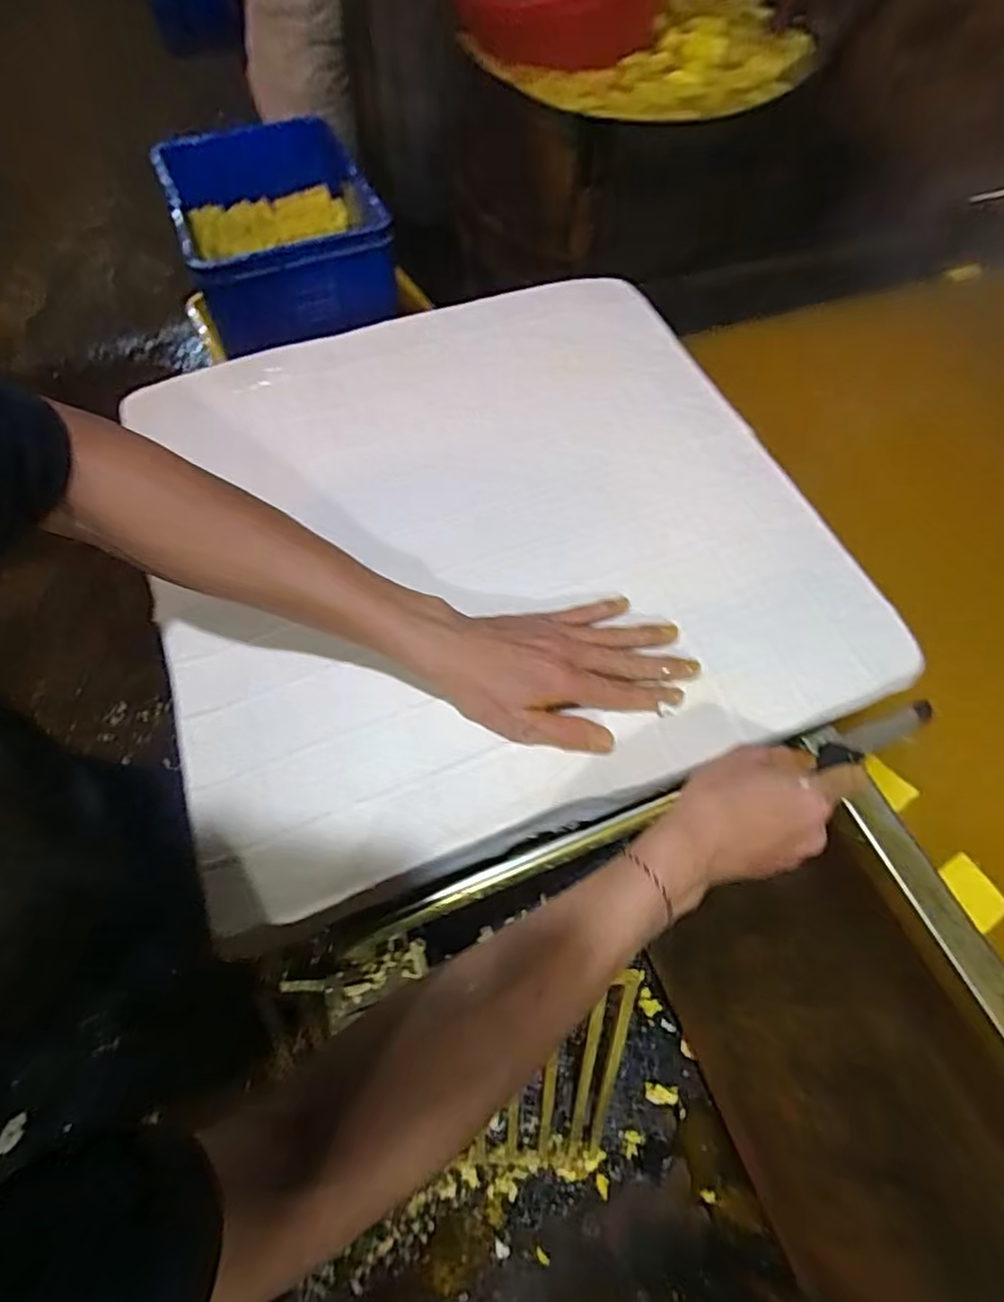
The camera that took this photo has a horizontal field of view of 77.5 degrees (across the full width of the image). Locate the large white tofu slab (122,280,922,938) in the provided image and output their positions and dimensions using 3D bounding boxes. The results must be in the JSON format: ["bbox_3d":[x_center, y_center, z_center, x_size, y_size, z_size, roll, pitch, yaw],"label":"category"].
[{"bbox_3d":[-0.021,-0.109,0.518,0.504,0.033,0.510,-18,63,-11],"label":"large white tofu slab"}]

